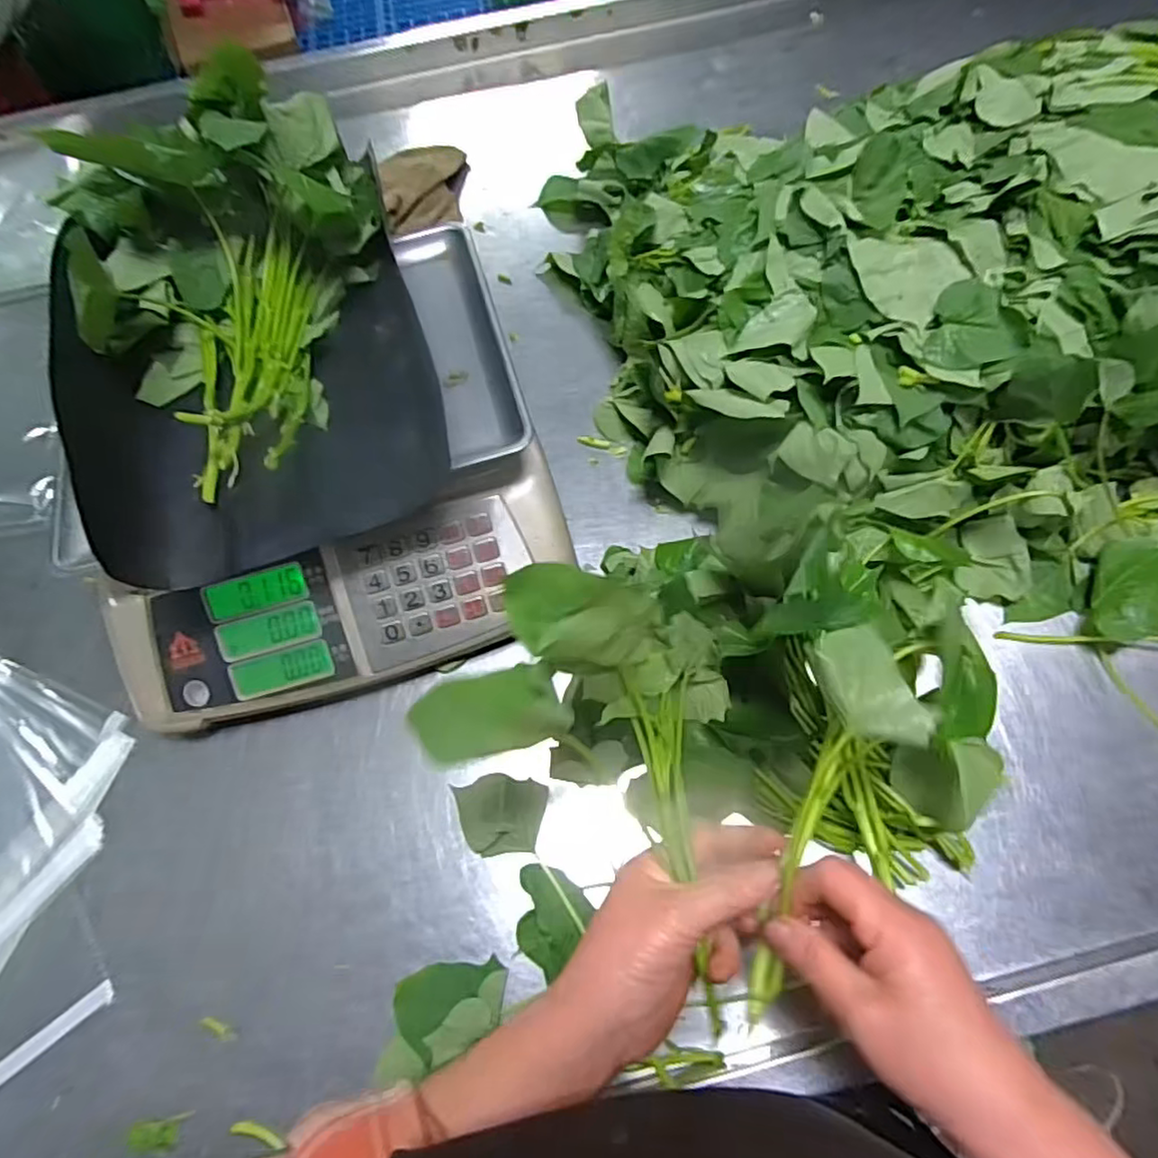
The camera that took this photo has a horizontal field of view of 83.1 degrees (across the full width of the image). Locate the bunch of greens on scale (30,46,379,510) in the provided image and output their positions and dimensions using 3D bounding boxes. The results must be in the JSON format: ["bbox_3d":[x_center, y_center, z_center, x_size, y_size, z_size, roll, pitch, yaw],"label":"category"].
[{"bbox_3d":[-0.232,-0.208,0.442,0.195,0.135,0.237,-23,67,-7],"label":"bunch of greens on scale"}]

